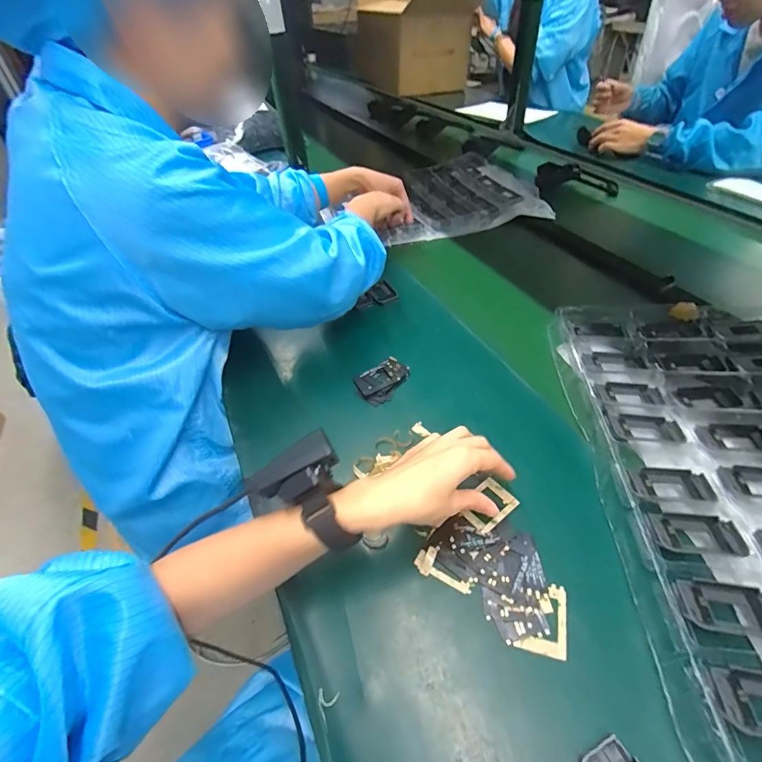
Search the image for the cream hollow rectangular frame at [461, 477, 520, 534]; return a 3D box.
[{"bbox_3d":[0.106,0.124,0.412,0.052,0.005,0.040,-31,51,-22],"label":"cream hollow rectangular frame"}]

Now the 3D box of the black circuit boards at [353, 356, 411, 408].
[{"bbox_3d":[0.004,0.000,0.544,0.073,0.007,0.054,-31,51,-22],"label":"black circuit boards"}]

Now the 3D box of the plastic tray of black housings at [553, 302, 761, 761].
[{"bbox_3d":[0.380,0.077,0.407,0.320,0.031,0.524,2,47,8],"label":"plastic tray of black housings"}]

